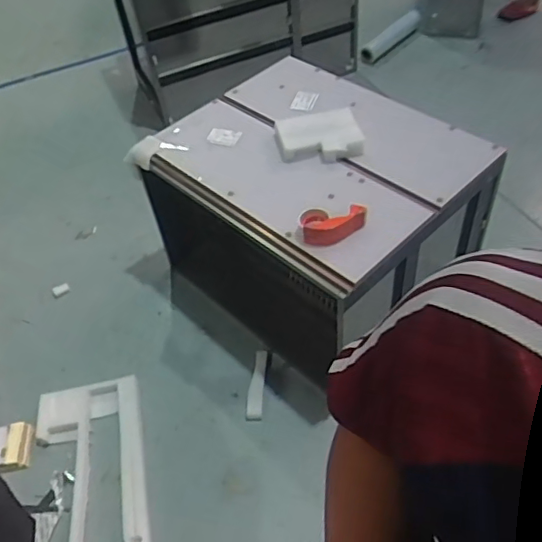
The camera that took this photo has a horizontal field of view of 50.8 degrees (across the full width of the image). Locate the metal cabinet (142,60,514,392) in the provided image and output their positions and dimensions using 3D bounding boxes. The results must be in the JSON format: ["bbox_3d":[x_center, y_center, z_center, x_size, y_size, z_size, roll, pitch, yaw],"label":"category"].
[{"bbox_3d":[0.128,-0.173,1.850,0.676,0.607,0.876,-37,55,-23],"label":"metal cabinet"}]

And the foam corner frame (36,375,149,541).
[{"bbox_3d":[-0.522,0.628,1.656,0.313,0.039,0.671,-13,49,-5],"label":"foam corner frame"}]

